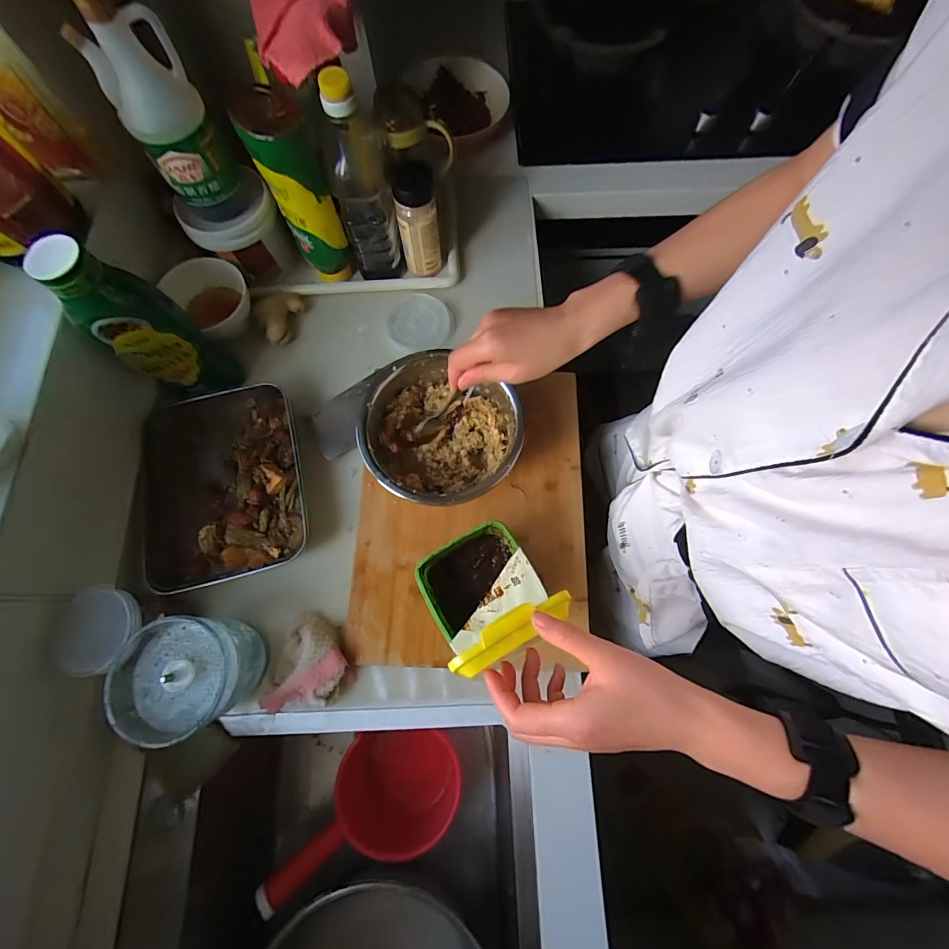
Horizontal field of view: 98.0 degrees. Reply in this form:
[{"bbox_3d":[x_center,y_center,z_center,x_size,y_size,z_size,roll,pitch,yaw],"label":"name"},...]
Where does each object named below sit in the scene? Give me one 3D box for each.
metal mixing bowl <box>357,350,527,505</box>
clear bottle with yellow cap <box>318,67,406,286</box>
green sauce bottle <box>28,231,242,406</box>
[{"bbox_3d":[-0.043,-0.042,0.534,0.188,0.112,0.176,0,73,0],"label":"metal mixing bowl"},{"bbox_3d":[-0.155,-0.395,0.566,0.073,0.255,0.094,-12,73,-3],"label":"clear bottle with yellow cap"},{"bbox_3d":[-0.394,-0.171,0.491,0.081,0.223,0.065,-17,74,-5],"label":"green sauce bottle"}]

